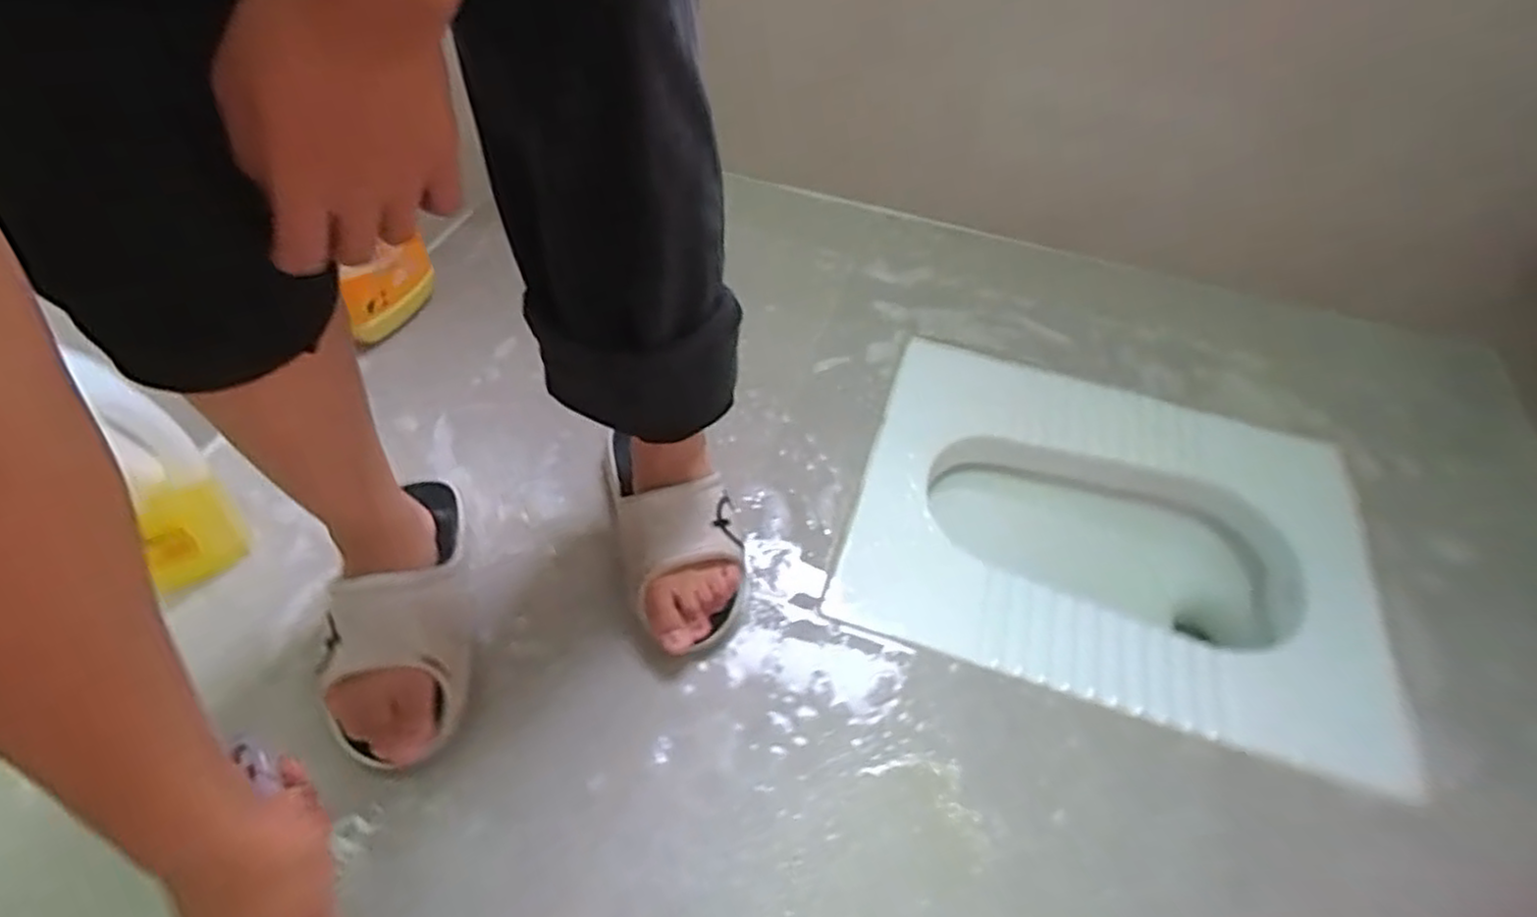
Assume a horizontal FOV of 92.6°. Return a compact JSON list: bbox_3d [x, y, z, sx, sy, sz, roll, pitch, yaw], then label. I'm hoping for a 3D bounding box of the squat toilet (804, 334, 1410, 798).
[{"bbox_3d":[0.401,0.111,0.895,0.563,0.176,0.447,17,51,9],"label":"squat toilet"}]

